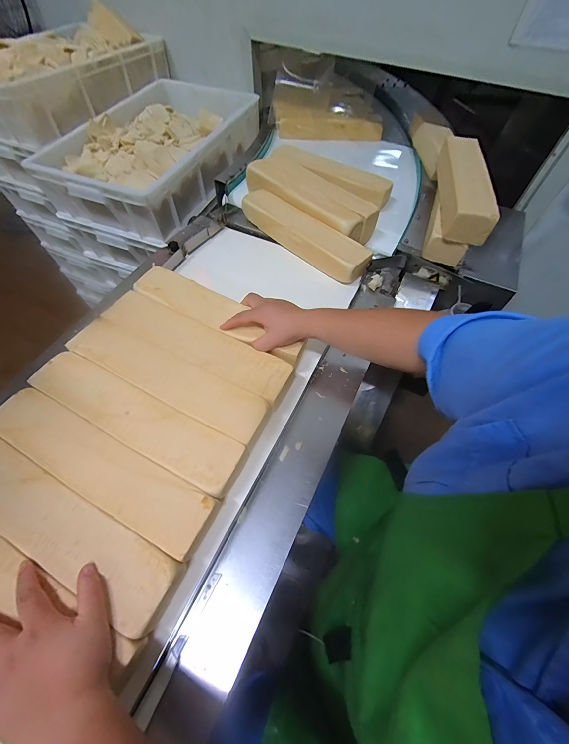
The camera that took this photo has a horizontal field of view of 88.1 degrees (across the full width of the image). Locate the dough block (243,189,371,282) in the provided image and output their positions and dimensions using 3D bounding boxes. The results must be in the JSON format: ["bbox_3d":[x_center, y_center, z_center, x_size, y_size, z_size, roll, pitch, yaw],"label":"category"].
[{"bbox_3d":[0.042,-0.335,0.699,0.078,0.055,0.373,-39,66,-22],"label":"dough block"}]

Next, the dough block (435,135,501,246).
[{"bbox_3d":[0.397,-0.420,0.657,0.082,0.065,0.343,11,58,6],"label":"dough block"}]

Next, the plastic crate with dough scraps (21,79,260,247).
[{"bbox_3d":[-0.395,-0.707,0.953,0.452,0.155,0.660,17,59,10],"label":"plastic crate with dough scraps"}]

